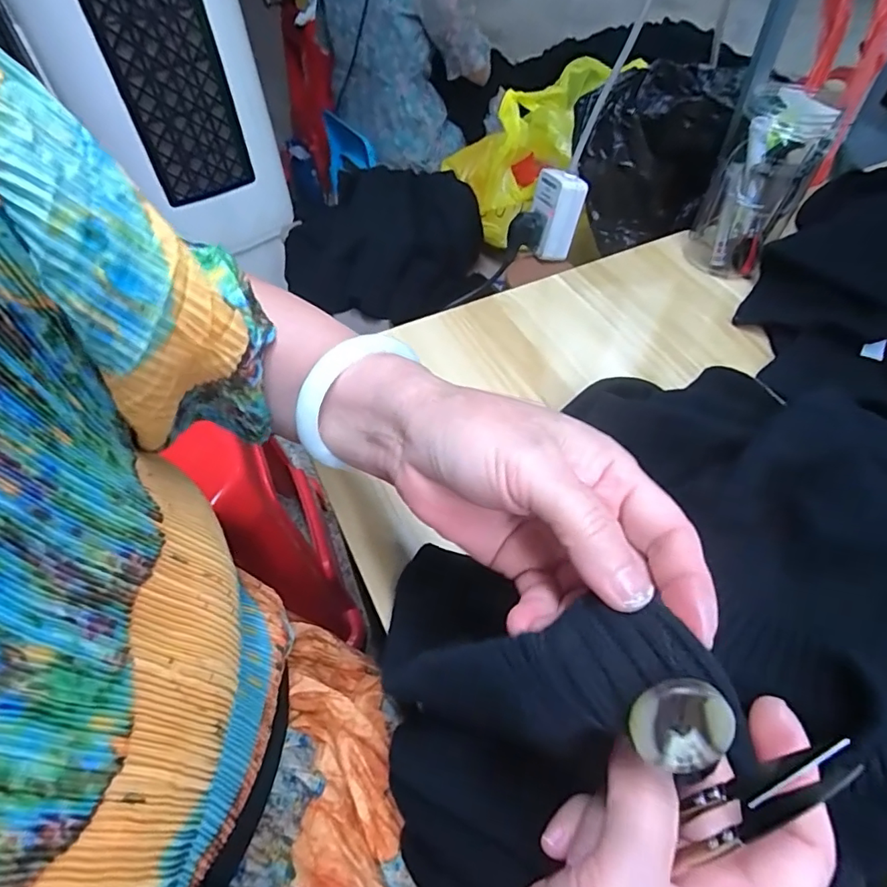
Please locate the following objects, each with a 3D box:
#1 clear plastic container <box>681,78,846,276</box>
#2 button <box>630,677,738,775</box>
[{"bbox_3d":[0.304,-0.248,0.515,0.079,0.149,0.082,18,57,12],"label":"clear plastic container"},{"bbox_3d":[0.065,0.075,0.141,0.026,0.004,0.024,1,101,5],"label":"button"}]

